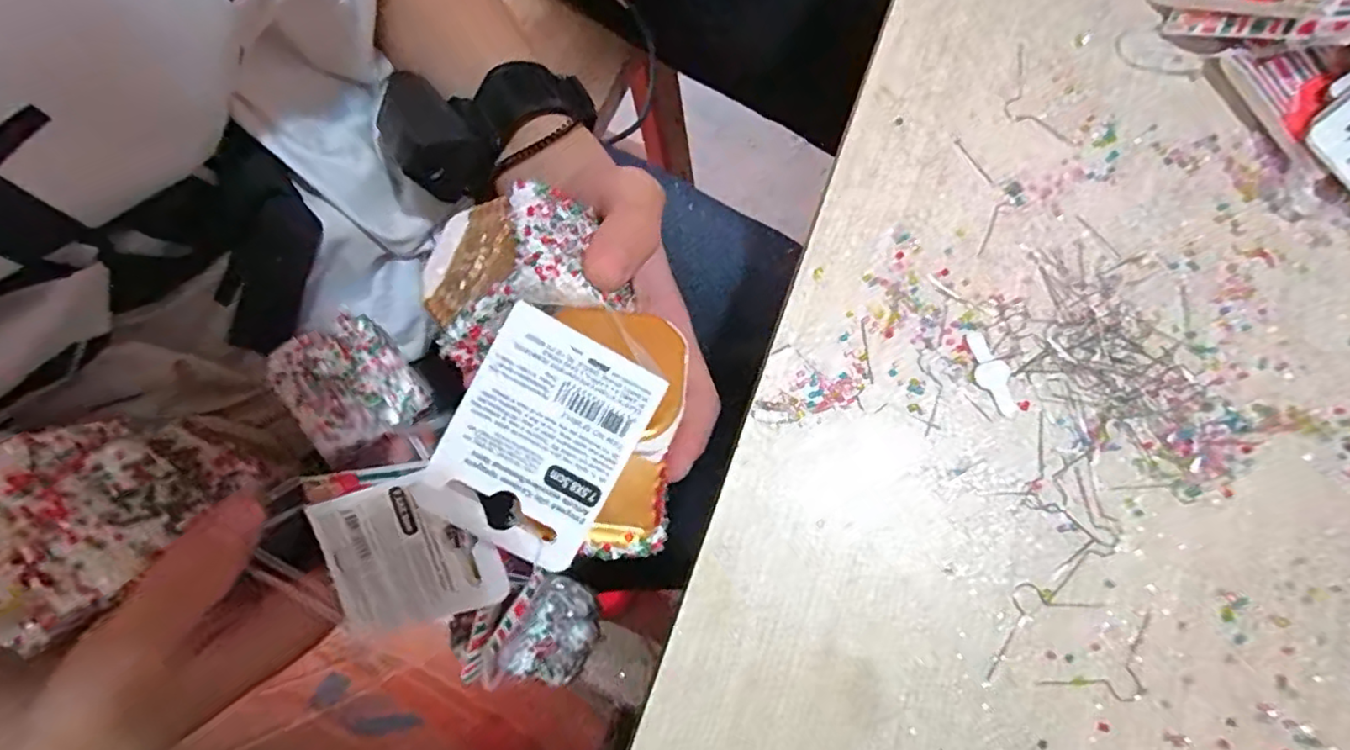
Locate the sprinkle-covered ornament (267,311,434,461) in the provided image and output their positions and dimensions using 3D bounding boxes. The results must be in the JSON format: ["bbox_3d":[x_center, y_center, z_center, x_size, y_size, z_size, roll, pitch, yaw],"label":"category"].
[{"bbox_3d":[-0.129,0.003,0.249,0.042,0.022,0.056,-41,82,-9],"label":"sprinkle-covered ornament"}]

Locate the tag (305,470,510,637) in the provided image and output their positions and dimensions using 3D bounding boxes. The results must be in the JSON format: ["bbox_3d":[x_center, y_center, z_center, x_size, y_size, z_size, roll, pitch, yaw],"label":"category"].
[{"bbox_3d":[-0.082,0.054,0.193,0.057,0.004,0.045,-18,92,14],"label":"tag"}]

